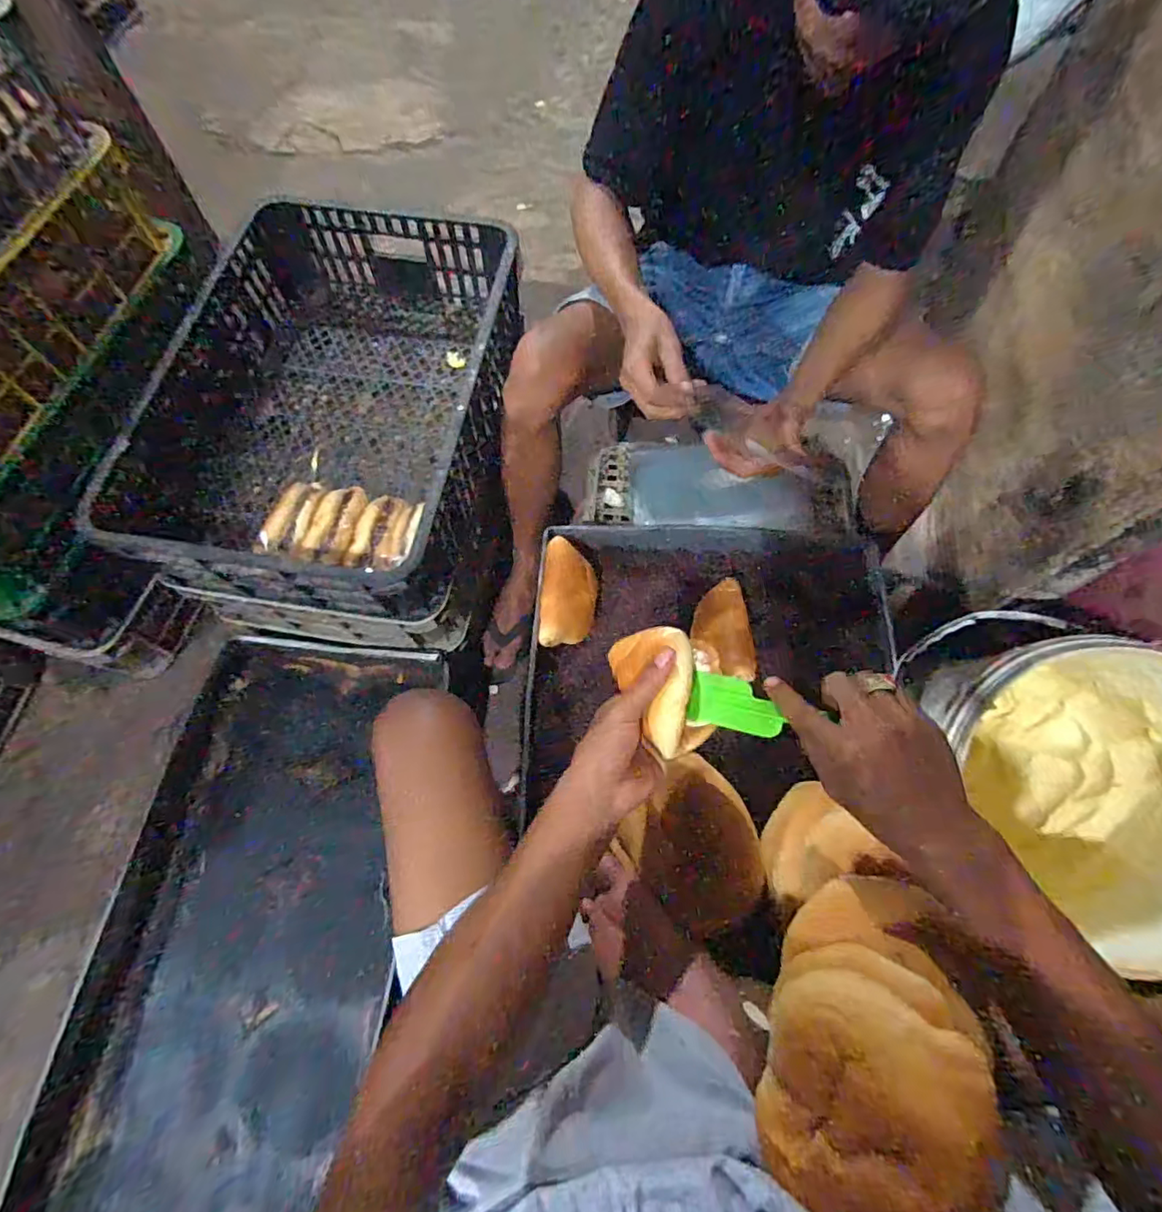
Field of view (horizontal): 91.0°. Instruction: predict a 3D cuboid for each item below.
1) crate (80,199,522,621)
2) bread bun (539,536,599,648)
[{"bbox_3d":[-0.372,-0.313,0.869,0.484,0.150,0.636,9,67,5],"label":"crate"},{"bbox_3d":[-0.019,-0.013,0.769,0.079,0.033,0.140,16,74,-27],"label":"bread bun"}]

